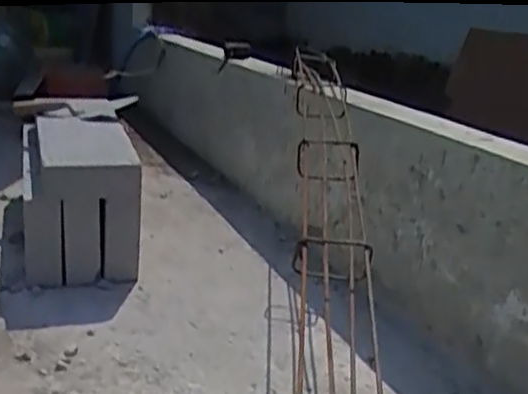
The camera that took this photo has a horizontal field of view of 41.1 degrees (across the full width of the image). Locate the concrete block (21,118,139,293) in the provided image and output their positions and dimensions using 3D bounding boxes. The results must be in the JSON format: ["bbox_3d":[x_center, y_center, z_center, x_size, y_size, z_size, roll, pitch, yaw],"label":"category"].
[{"bbox_3d":[-0.424,0.006,1.676,0.255,0.310,0.389,1,18,-10],"label":"concrete block"}]

